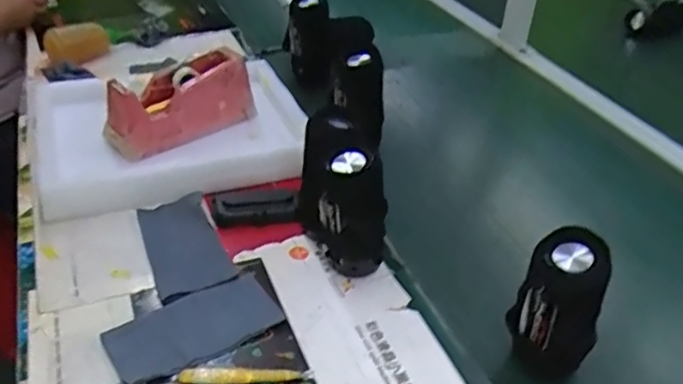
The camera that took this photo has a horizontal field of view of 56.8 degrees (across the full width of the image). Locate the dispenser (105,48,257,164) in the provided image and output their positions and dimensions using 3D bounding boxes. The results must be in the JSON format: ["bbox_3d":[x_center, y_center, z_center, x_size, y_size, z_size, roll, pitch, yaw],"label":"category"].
[{"bbox_3d":[-0.224,-0.128,0.877,0.203,0.112,0.067,-26,44,-36],"label":"dispenser"}]

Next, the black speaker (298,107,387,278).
[{"bbox_3d":[-0.002,0.003,0.693,0.069,0.151,0.118,-8,36,-16],"label":"black speaker"}]

